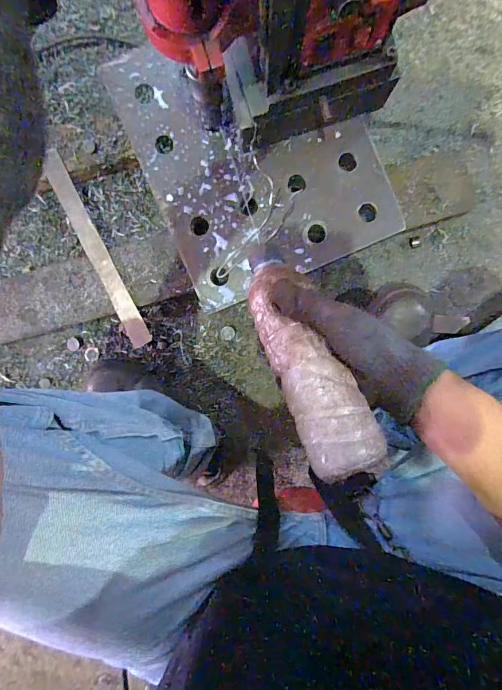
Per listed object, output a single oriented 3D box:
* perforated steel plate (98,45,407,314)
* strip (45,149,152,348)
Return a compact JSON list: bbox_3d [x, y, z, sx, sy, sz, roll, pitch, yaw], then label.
[{"bbox_3d":[0.008,-0.267,0.545,0.302,0.011,0.354,-22,93,1],"label":"perforated steel plate"},{"bbox_3d":[-0.233,-0.140,0.600,0.031,0.010,0.304,-25,96,0],"label":"strip"}]

